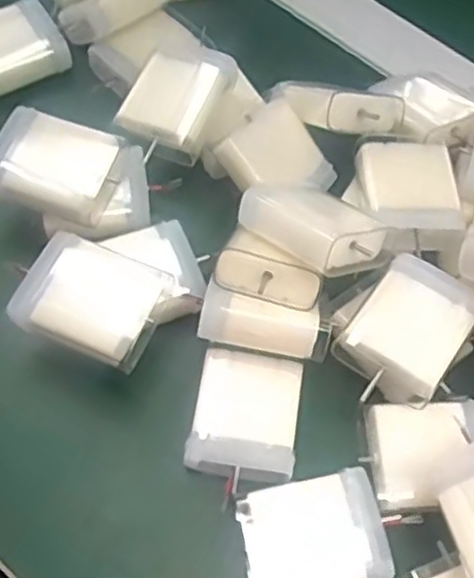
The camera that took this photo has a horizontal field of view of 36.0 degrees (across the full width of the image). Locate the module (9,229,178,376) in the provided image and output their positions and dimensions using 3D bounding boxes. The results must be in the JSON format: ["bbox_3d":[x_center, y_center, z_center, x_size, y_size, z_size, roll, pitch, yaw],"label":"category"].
[{"bbox_3d":[-0.057,0.005,0.288,0.051,0.021,0.041,22,62,6],"label":"module"}]

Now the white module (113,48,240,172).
[{"bbox_3d":[-0.027,-0.087,0.339,0.039,0.017,0.056,23,74,10],"label":"white module"}]

